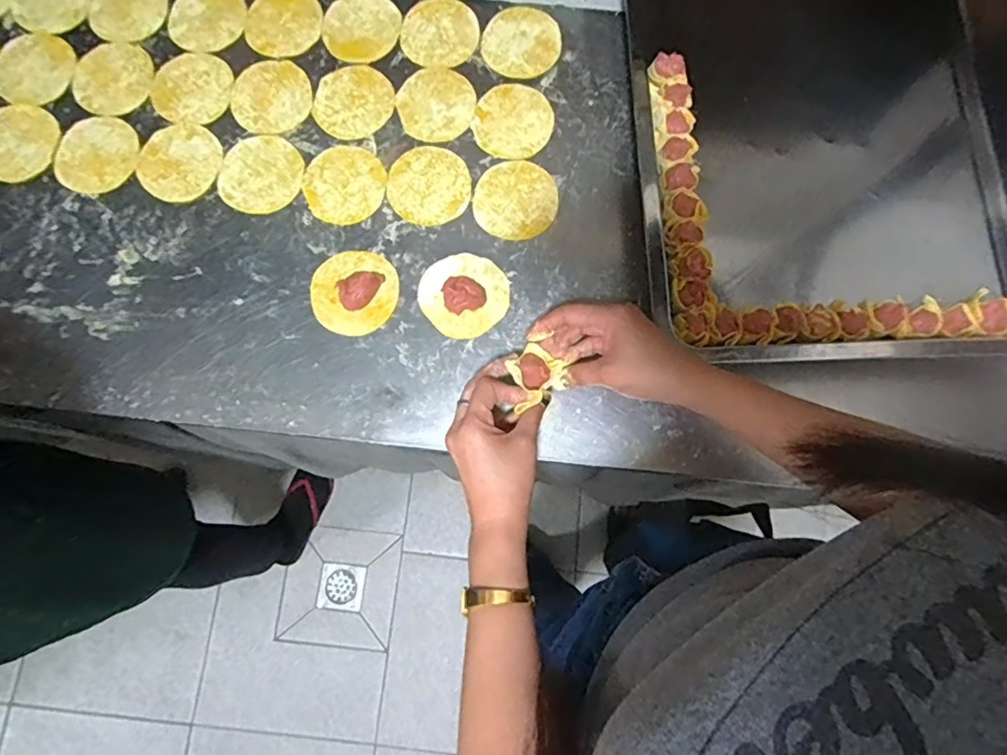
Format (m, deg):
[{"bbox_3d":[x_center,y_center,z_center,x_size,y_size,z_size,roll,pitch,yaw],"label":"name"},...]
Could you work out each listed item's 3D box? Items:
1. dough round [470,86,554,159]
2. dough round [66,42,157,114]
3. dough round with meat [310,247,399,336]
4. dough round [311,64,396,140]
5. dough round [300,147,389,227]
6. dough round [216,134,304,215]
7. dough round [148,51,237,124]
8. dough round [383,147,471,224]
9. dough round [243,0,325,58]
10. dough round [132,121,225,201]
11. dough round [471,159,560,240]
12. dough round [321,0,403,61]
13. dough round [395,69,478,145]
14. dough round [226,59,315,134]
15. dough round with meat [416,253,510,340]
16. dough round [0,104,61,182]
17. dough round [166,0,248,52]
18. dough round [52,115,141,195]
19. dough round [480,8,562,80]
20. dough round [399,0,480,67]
[{"bbox_3d":[0.010,-0.263,0.569,0.082,0.005,0.077,0,78,0],"label":"dough round"},{"bbox_3d":[-0.408,-0.313,0.579,0.082,0.004,0.085,0,78,0],"label":"dough round"},{"bbox_3d":[-0.143,-0.084,0.523,0.081,0.023,0.083,0,78,0],"label":"dough round with meat"},{"bbox_3d":[-0.154,-0.286,0.575,0.079,0.005,0.082,0,78,0],"label":"dough round"},{"bbox_3d":[-0.158,-0.193,0.555,0.079,0.004,0.081,0,78,0],"label":"dough round"},{"bbox_3d":[-0.243,-0.205,0.555,0.082,0.004,0.085,0,78,0],"label":"dough round"},{"bbox_3d":[-0.322,-0.301,0.576,0.085,0.004,0.079,0,78,0],"label":"dough round"},{"bbox_3d":[-0.074,-0.192,0.555,0.082,0.004,0.082,0,78,0],"label":"dough round"},{"bbox_3d":[-0.233,-0.378,0.591,0.081,0.006,0.076,0,78,0],"label":"dough round"},{"bbox_3d":[-0.326,-0.218,0.558,0.080,0.004,0.083,0,78,0],"label":"dough round"},{"bbox_3d":[0.013,-0.177,0.550,0.081,0.004,0.082,0,78,0],"label":"dough round"},{"bbox_3d":[-0.150,-0.373,0.591,0.084,0.004,0.077,0,78,0],"label":"dough round"},{"bbox_3d":[-0.069,-0.283,0.573,0.079,0.004,0.082,0,78,0],"label":"dough round"},{"bbox_3d":[-0.240,-0.290,0.573,0.081,0.004,0.080,0,78,0],"label":"dough round"},{"bbox_3d":[-0.038,-0.082,0.522,0.080,0.027,0.082,0,78,0],"label":"dough round with meat"},{"bbox_3d":[-0.494,-0.239,0.563,0.083,0.004,0.083,0,78,0],"label":"dough round"},{"bbox_3d":[-0.317,-0.384,0.593,0.083,0.005,0.075,-26,80,-6],"label":"dough round"},{"bbox_3d":[-0.410,-0.226,0.560,0.083,0.004,0.086,0,78,0],"label":"dough round"},{"bbox_3d":[0.019,-0.356,0.588,0.082,0.004,0.078,0,78,0],"label":"dough round"},{"bbox_3d":[-0.068,-0.367,0.591,0.081,0.006,0.078,0,78,0],"label":"dough round"}]

